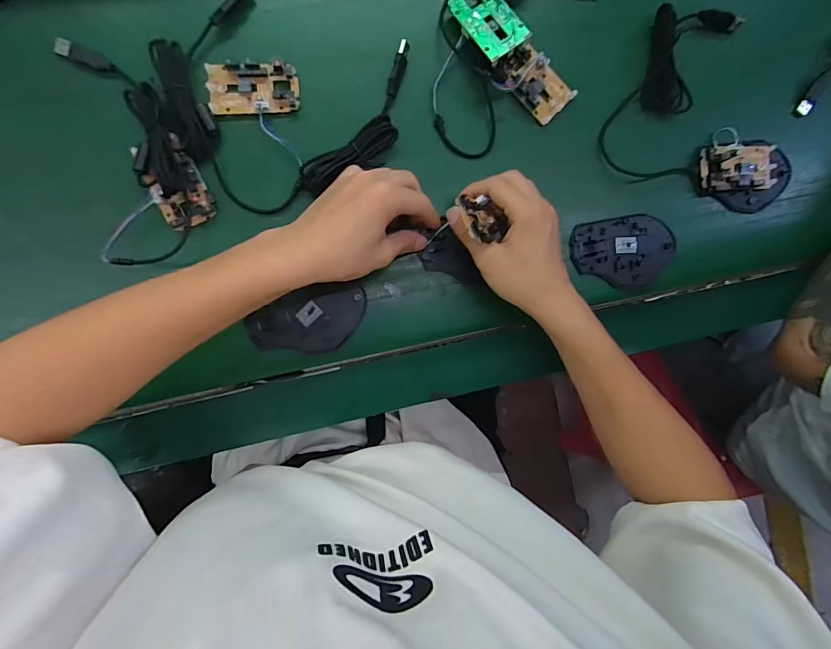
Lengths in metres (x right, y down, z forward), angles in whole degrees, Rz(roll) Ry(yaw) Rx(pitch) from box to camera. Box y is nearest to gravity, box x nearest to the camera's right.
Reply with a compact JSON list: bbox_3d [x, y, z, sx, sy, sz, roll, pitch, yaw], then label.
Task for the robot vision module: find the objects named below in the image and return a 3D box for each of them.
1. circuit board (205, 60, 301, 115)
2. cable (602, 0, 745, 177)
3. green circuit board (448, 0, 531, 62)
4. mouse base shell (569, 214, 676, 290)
[{"bbox_3d":[-0.147,-0.216,0.390,0.078,0.015,0.044,-5,92,-7],"label":"circuit board"},{"bbox_3d":[0.265,-0.240,0.439,0.097,0.020,0.197,24,88,-7],"label":"cable"},{"bbox_3d":[0.068,-0.286,0.400,0.045,0.004,0.077,-31,80,1],"label":"green circuit board"},{"bbox_3d":[0.213,-0.073,0.436,0.109,0.010,0.071,-10,92,-6],"label":"mouse base shell"}]

